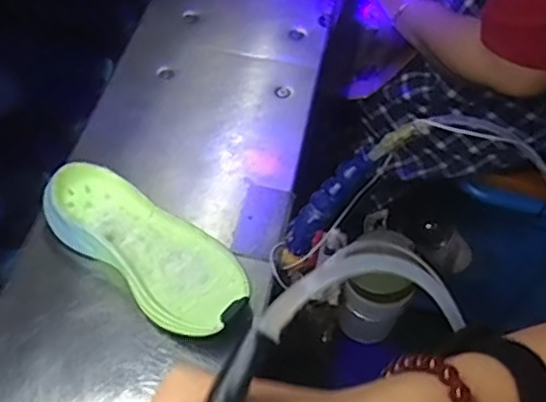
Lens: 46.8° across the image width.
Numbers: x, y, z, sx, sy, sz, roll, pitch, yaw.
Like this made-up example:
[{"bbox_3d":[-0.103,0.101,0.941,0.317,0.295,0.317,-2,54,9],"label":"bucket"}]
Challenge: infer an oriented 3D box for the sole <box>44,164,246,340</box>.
[{"bbox_3d":[-0.114,0.042,0.579,0.210,0.049,0.087,35,59,21],"label":"sole"}]

